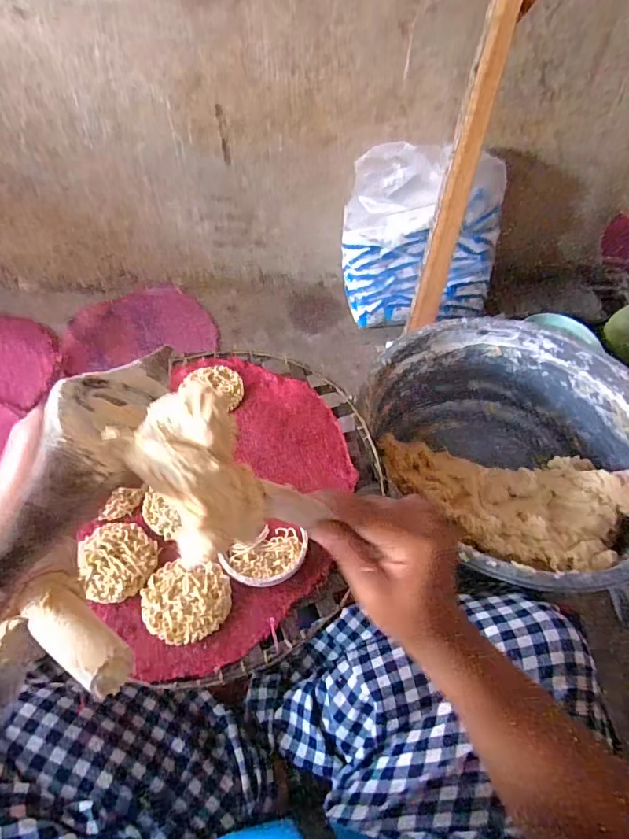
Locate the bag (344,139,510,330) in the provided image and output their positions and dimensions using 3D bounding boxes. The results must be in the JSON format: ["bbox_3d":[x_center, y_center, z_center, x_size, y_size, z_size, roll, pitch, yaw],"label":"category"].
[{"bbox_3d":[0.190,-0.309,0.857,0.293,0.292,0.142,12,52,8],"label":"bag"}]

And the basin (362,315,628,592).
[{"bbox_3d":[0.275,0.063,0.685,0.374,0.190,0.408,0,51,-1],"label":"basin"}]

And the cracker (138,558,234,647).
[{"bbox_3d":[-0.117,0.163,0.429,0.078,0.010,0.070,3,51,1],"label":"cracker"}]

